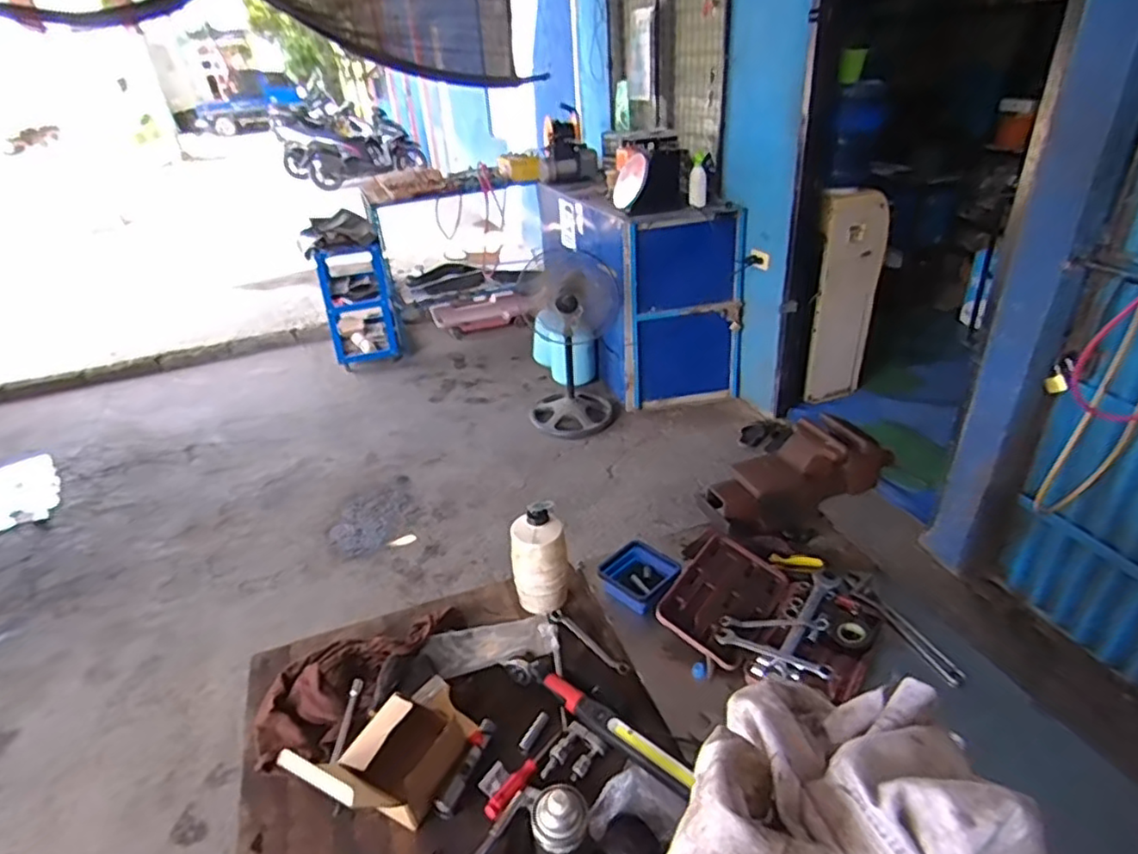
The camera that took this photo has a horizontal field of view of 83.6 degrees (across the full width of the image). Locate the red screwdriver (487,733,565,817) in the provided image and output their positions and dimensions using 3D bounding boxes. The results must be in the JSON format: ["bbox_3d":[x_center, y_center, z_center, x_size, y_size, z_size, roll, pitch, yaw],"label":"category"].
[{"bbox_3d":[-0.059,0.488,0.902,0.028,0.020,0.154,20,38,36],"label":"red screwdriver"}]

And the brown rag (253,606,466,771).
[{"bbox_3d":[-0.341,0.397,1.050,0.368,0.045,0.168,-28,37,-34],"label":"brown rag"}]

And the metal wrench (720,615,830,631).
[{"bbox_3d":[0.333,0.314,1.029,0.171,0.009,0.028,-2,30,5],"label":"metal wrench"}]

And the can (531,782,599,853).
[{"bbox_3d":[-0.004,0.490,0.751,0.070,0.158,0.072,-3,30,2],"label":"can"}]

